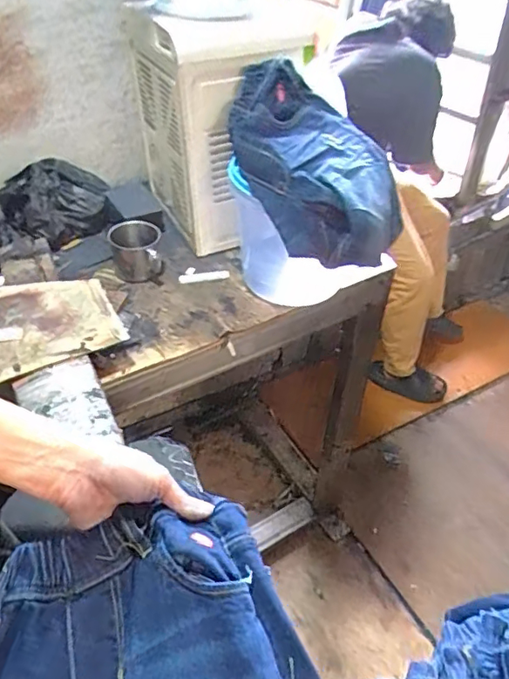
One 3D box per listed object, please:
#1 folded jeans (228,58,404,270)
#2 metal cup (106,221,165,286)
[{"bbox_3d":[0.073,-0.229,0.696,0.172,0.174,0.238,-30,50,-28],"label":"folded jeans"},{"bbox_3d":[-0.193,-0.141,0.871,0.083,0.073,0.076,-5,42,-5],"label":"metal cup"}]

